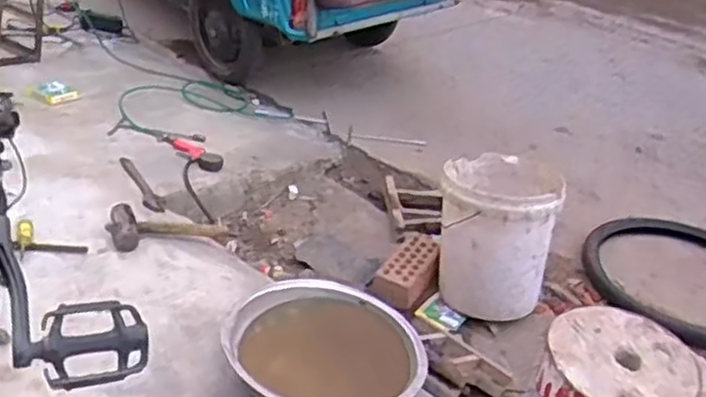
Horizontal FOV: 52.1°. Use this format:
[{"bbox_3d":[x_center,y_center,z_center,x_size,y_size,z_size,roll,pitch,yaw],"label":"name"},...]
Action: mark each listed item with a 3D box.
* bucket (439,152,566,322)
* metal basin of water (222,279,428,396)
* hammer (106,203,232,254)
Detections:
[{"bbox_3d":[0.378,0.083,1.939,0.305,0.352,0.318,5,32,-3],"label":"bucket"},{"bbox_3d":[-0.047,0.293,1.357,0.366,0.115,0.333,5,32,-3],"label":"metal basin of water"},{"bbox_3d":[-0.466,0.067,1.782,0.150,0.057,0.308,32,19,34],"label":"hammer"}]

